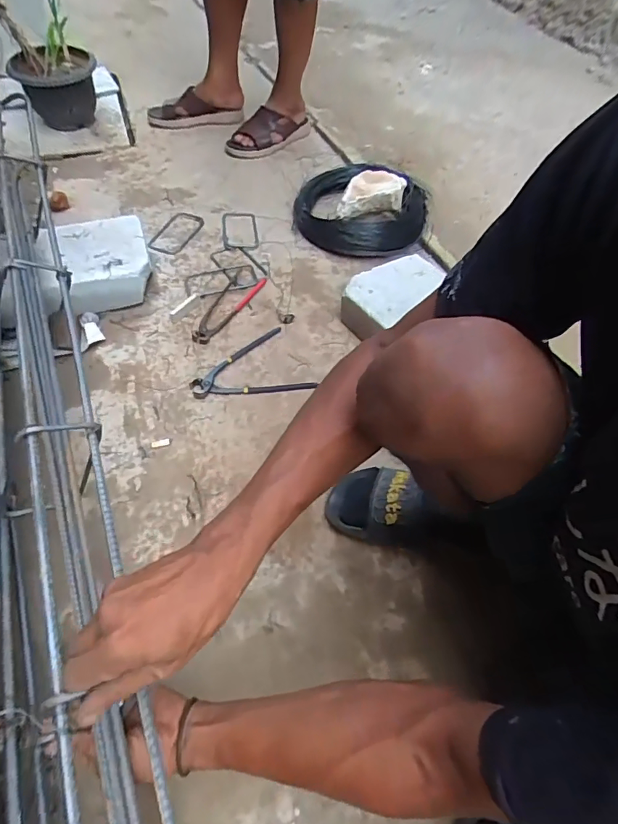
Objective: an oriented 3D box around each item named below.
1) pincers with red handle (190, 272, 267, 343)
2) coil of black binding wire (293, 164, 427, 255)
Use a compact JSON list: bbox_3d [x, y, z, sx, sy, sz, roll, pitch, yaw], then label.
[{"bbox_3d":[-0.165,-0.210,0.915,0.069,0.013,0.212,24,56,13],"label":"pincers with red handle"},{"bbox_3d":[0.116,-0.465,1.065,0.291,0.081,0.276,2,54,-2],"label":"coil of black binding wire"}]

